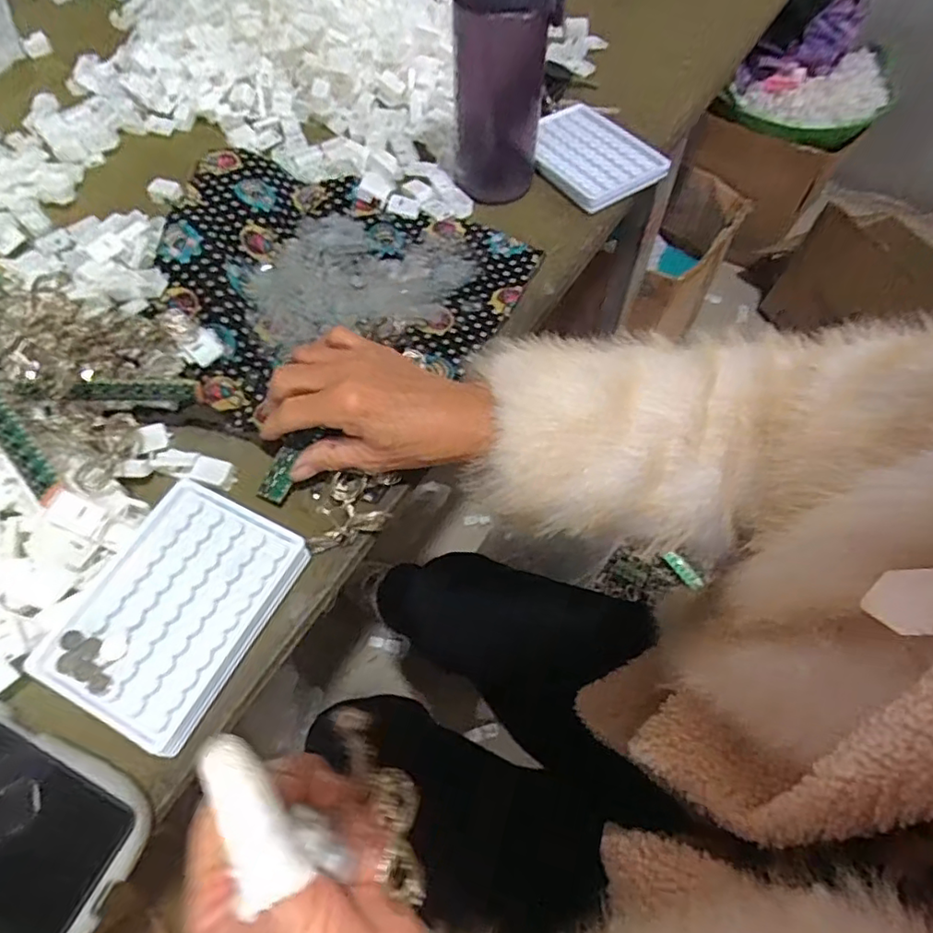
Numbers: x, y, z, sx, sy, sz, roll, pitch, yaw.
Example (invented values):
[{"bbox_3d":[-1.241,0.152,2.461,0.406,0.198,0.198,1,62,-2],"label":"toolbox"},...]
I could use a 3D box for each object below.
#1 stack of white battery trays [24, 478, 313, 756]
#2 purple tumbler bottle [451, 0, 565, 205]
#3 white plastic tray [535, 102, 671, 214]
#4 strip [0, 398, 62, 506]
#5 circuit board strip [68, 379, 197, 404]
[{"bbox_3d":[-0.169,0.080,0.348,0.105,0.025,0.129,24,64,12],"label":"stack of white battery trays"},{"bbox_3d":[0.027,-0.327,0.475,0.090,0.193,0.082,6,61,3],"label":"purple tumbler bottle"},{"bbox_3d":[0.114,-0.298,0.562,0.092,0.019,0.138,-29,65,-15],"label":"white plastic tray"},{"bbox_3d":[-0.278,-0.027,0.358,0.017,0.013,0.109,-37,84,-19],"label":"strip"},{"bbox_3d":[-0.223,-0.051,0.402,0.074,0.018,0.007,-3,60,-18],"label":"circuit board strip"}]

